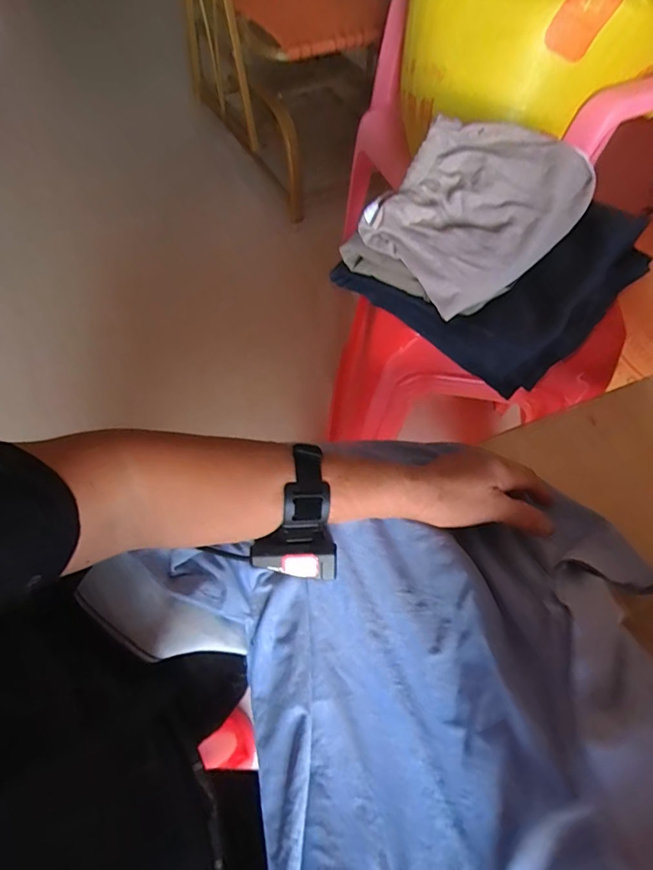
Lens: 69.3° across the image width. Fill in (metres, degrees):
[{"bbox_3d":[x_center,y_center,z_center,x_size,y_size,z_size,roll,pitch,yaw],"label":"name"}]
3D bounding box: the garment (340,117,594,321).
[{"bbox_3d":[0.178,-0.265,0.563,0.185,0.082,0.289,39,65,18],"label":"garment"}]

